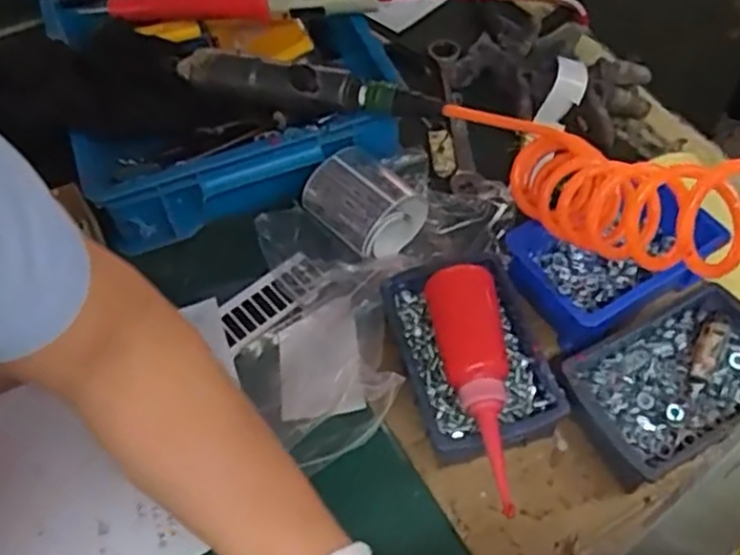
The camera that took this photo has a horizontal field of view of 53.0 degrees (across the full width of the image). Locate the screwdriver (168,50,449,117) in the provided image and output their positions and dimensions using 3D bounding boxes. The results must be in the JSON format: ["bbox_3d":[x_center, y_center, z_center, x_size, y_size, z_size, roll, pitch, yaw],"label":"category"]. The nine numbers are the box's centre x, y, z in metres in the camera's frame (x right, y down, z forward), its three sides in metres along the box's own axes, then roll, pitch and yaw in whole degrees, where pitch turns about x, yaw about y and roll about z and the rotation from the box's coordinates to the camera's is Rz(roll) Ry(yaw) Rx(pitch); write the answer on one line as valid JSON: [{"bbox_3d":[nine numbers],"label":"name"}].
[{"bbox_3d":[-0.052,-0.154,0.598,0.222,0.043,0.030,14,58,12],"label":"screwdriver"}]

